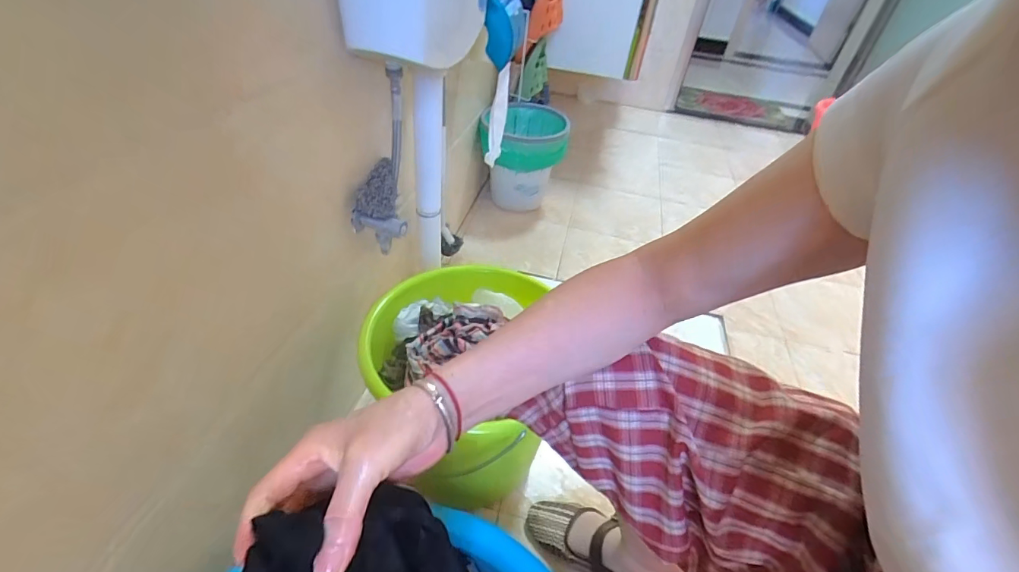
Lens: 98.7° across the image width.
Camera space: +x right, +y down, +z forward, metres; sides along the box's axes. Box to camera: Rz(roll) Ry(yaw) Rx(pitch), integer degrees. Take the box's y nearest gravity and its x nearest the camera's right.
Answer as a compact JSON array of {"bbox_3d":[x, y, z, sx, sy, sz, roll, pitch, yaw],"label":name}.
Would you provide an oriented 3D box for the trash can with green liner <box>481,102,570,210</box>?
[{"bbox_3d":[0.039,-0.390,1.373,0.255,0.273,0.225,-15,44,-23],"label":"trash can with green liner"}]

